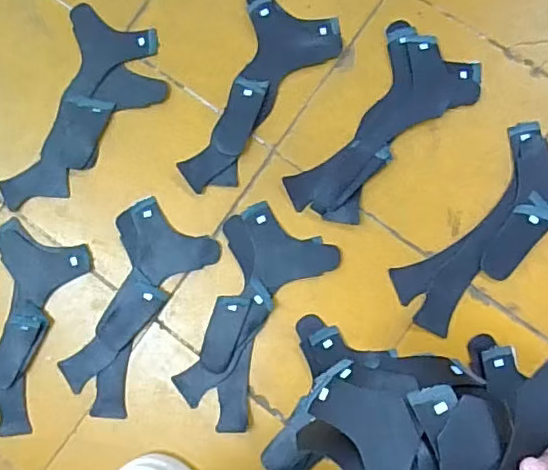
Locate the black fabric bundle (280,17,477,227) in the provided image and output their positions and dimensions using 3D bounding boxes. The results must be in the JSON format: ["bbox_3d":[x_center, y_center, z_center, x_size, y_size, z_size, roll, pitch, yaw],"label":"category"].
[{"bbox_3d":[0.104,-0.098,0.539,0.099,0.010,0.198,34,90,9],"label":"black fabric bundle"}]

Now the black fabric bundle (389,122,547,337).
[{"bbox_3d":[0.196,-0.002,0.521,0.196,0.009,0.102,-41,81,2],"label":"black fabric bundle"}]

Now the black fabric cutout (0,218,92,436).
[{"bbox_3d":[-0.261,0.094,0.572,0.095,0.006,0.196,19,87,9],"label":"black fabric cutout"}]

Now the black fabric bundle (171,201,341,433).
[{"bbox_3d":[-0.030,0.075,0.547,0.106,0.008,0.195,29,89,9],"label":"black fabric bundle"}]

